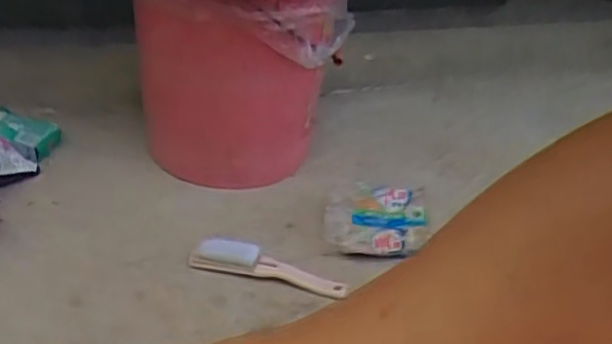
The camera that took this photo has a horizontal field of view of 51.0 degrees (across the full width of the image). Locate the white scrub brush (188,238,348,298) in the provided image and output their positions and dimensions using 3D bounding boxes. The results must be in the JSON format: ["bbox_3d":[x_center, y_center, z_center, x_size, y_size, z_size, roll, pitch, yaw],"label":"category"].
[{"bbox_3d":[-0.056,0.125,0.861,0.205,0.048,0.031,12,34,8],"label":"white scrub brush"}]

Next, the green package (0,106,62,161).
[{"bbox_3d":[-0.456,-0.063,1.005,0.148,0.047,0.051,17,35,14],"label":"green package"}]

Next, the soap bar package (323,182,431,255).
[{"bbox_3d":[0.101,0.074,0.951,0.151,0.082,0.093,2,34,-8],"label":"soap bar package"}]

